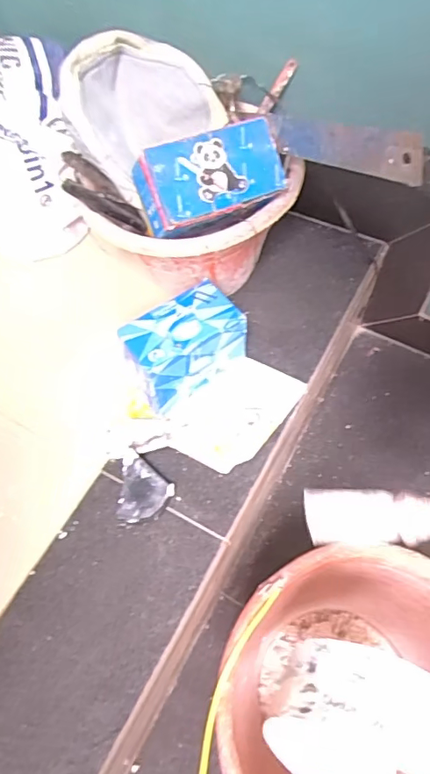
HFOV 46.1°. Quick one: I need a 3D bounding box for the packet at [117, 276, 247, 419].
[{"bbox_3d":[-0.034,-0.046,0.587,0.139,0.093,0.078,-32,65,-15],"label":"packet"}]

